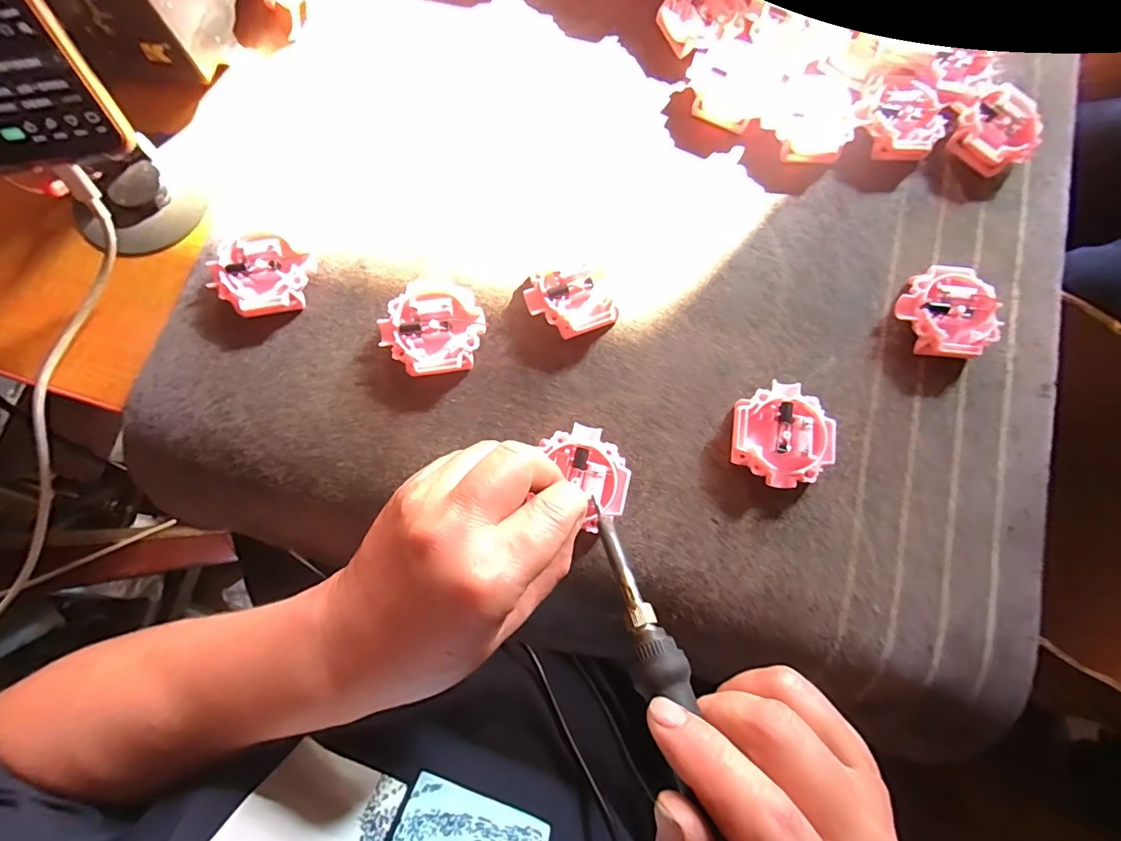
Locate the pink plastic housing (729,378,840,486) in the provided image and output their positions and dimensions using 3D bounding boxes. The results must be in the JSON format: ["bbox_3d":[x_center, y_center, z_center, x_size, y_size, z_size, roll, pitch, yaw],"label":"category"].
[{"bbox_3d":[0.119,0.008,0.255,0.051,0.014,0.054,0,79,-1],"label":"pink plastic housing"}]

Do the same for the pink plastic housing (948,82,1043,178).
[{"bbox_3d":[0.273,-0.181,0.293,0.046,0.017,0.049,0,79,-1],"label":"pink plastic housing"}]

